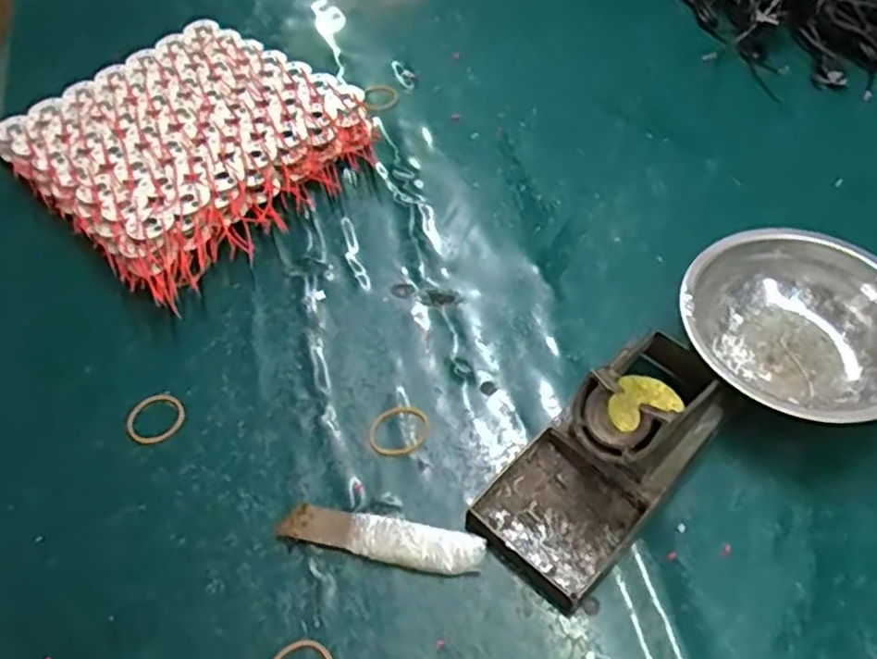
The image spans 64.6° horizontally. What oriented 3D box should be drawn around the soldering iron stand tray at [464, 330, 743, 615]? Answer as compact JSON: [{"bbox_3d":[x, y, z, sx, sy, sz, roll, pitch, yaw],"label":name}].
[{"bbox_3d":[0.086,0.061,0.348,0.152,0.070,0.072,-42,62,-11],"label":"soldering iron stand tray"}]

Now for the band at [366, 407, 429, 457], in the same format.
[{"bbox_3d":[-0.023,0.057,0.393,0.035,0.004,0.030,-36,58,-17],"label":"band"}]

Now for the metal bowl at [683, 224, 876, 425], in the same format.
[{"bbox_3d":[0.203,0.002,0.396,0.119,0.046,0.126,-2,54,2],"label":"metal bowl"}]

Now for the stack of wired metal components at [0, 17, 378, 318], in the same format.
[{"bbox_3d":[-0.192,-0.148,0.549,0.244,0.034,0.227,34,62,25],"label":"stack of wired metal components"}]

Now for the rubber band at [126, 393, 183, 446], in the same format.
[{"bbox_3d":[-0.166,0.052,0.408,0.031,0.004,0.032,-2,54,2],"label":"rubber band"}]

